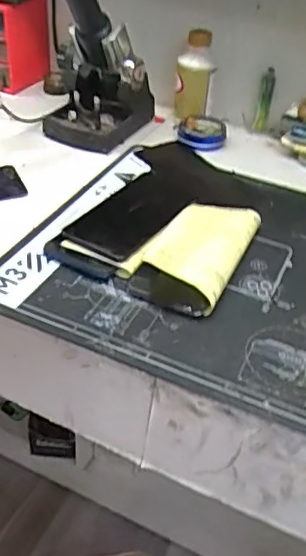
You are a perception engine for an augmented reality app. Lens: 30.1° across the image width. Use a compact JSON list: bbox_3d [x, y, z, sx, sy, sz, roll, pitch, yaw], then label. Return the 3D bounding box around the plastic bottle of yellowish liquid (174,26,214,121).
[{"bbox_3d":[0.053,-0.266,0.758,0.043,0.121,0.048,3,40,-2],"label":"plastic bottle of yellowish liquid"}]

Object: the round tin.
[{"bbox_3d":[0.065,-0.192,0.748,0.062,0.021,0.061,3,40,-2],"label":"round tin"}]

